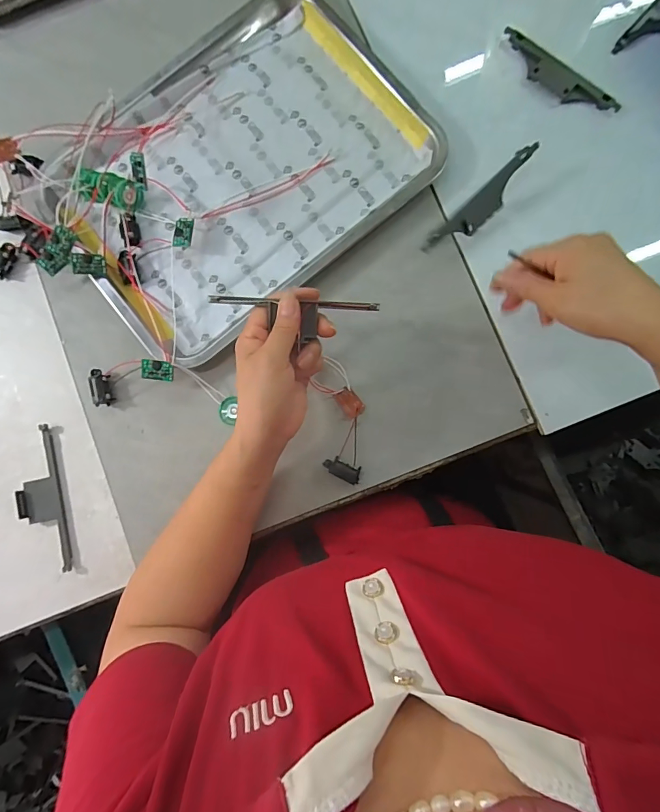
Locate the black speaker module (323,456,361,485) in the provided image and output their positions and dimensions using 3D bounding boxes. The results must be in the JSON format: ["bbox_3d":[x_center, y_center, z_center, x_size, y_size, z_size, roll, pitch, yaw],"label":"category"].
[{"bbox_3d":[0.012,0.059,0.381,0.037,0.007,0.017,26,87,-10],"label":"black speaker module"}]

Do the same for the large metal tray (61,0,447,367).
[{"bbox_3d":[-0.084,-0.231,0.412,0.344,0.025,0.252,-41,85,-2],"label":"large metal tray"}]

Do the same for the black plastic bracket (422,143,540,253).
[{"bbox_3d":[0.144,-0.188,0.392,0.135,0.006,0.029,-43,125,4],"label":"black plastic bracket"}]

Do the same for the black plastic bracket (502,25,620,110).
[{"bbox_3d":[0.225,-0.330,0.413,0.133,0.008,0.028,40,88,4],"label":"black plastic bracket"}]

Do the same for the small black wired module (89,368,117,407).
[{"bbox_3d":[-0.220,-0.018,0.399,0.018,0.012,0.035,-13,85,1],"label":"small black wired module"}]

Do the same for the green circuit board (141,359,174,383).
[{"bbox_3d":[-0.158,-0.032,0.379,0.028,0.004,0.018,7,101,-9],"label":"green circuit board"}]

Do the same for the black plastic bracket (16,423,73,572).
[{"bbox_3d":[-0.274,0.089,0.392,0.036,0.013,0.136,-13,85,1],"label":"black plastic bracket"}]

